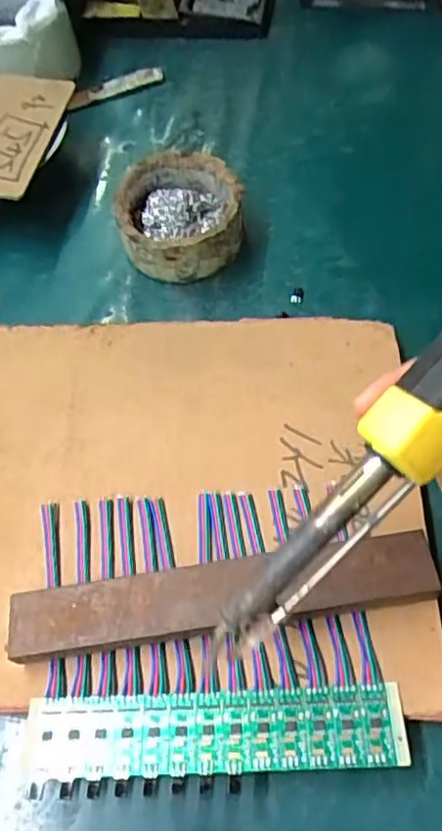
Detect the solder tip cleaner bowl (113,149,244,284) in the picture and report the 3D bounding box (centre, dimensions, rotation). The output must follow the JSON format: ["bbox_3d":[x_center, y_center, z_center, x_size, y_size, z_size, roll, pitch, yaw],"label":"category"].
[{"bbox_3d":[-0.028,-0.134,0.423,0.079,0.041,0.083,-2,62,4],"label":"solder tip cleaner bowl"}]

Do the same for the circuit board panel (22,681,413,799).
[{"bbox_3d":[-0.004,0.140,0.275,0.163,0.004,0.039,-4,52,4],"label":"circuit board panel"}]

